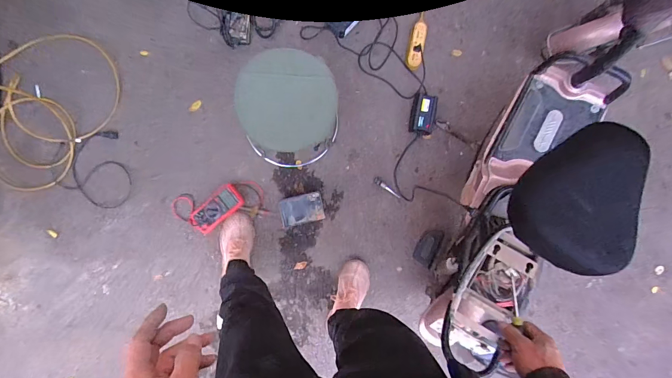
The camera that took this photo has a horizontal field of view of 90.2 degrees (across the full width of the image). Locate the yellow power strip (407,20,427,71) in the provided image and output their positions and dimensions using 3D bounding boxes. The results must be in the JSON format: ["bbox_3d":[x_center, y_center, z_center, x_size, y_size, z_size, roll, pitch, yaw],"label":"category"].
[{"bbox_3d":[0.297,-0.529,1.238,0.051,0.035,0.174,13,90,-6],"label":"yellow power strip"}]

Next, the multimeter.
[{"bbox_3d":[-0.424,0.072,1.206,0.190,0.046,0.088,-42,95,-3],"label":"multimeter"}]

